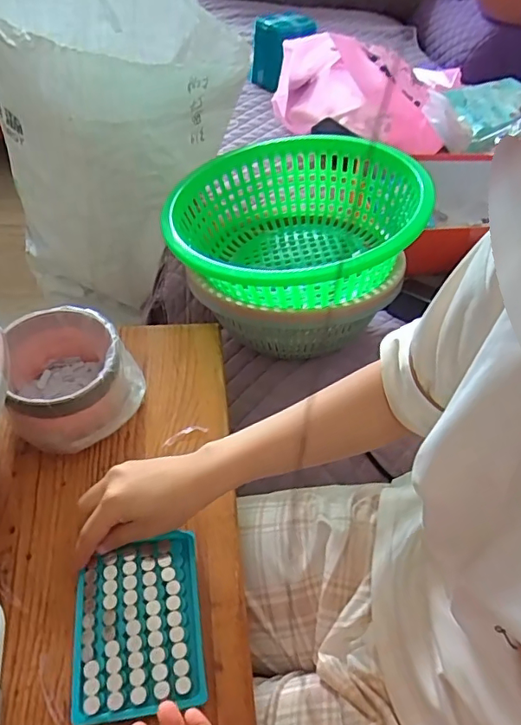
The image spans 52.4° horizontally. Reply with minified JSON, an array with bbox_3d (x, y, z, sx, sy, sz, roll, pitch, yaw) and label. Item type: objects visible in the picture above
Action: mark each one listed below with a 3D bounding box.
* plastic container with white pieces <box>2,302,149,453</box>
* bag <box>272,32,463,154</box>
[{"bbox_3d":[-0.184,0.013,0.528,0.122,0.079,0.121,-14,52,-17],"label":"plastic container with white pieces"},{"bbox_3d":[0.236,-0.605,1.127,0.346,0.172,0.267,14,49,7],"label":"bag"}]

